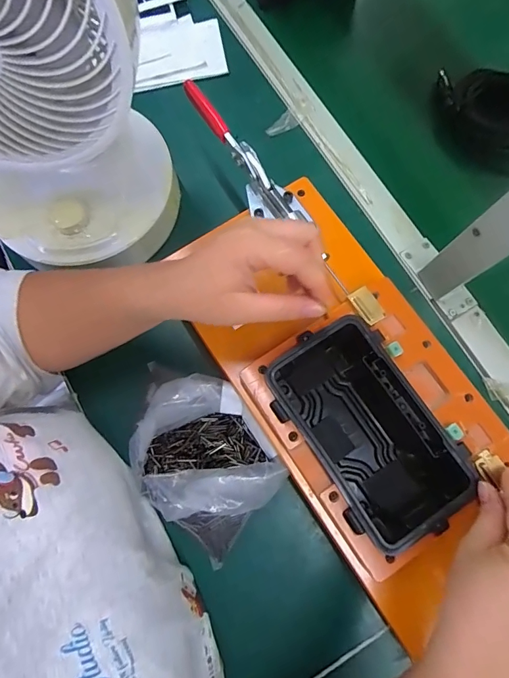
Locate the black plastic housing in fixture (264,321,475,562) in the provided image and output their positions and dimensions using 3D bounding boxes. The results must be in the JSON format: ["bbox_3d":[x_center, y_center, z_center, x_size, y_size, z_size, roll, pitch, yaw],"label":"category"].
[{"bbox_3d":[0.093,0.080,0.363,0.112,0.081,0.180,-33,79,-8],"label":"black plastic housing in fixture"}]

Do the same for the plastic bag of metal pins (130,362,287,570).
[{"bbox_3d":[-0.057,0.115,0.403,0.168,0.058,0.135,39,79,8],"label":"plastic bag of metal pins"}]

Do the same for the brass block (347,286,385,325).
[{"bbox_3d":[0.098,-0.028,0.349,0.019,0.005,0.032,-31,79,-8],"label":"brass block"}]

